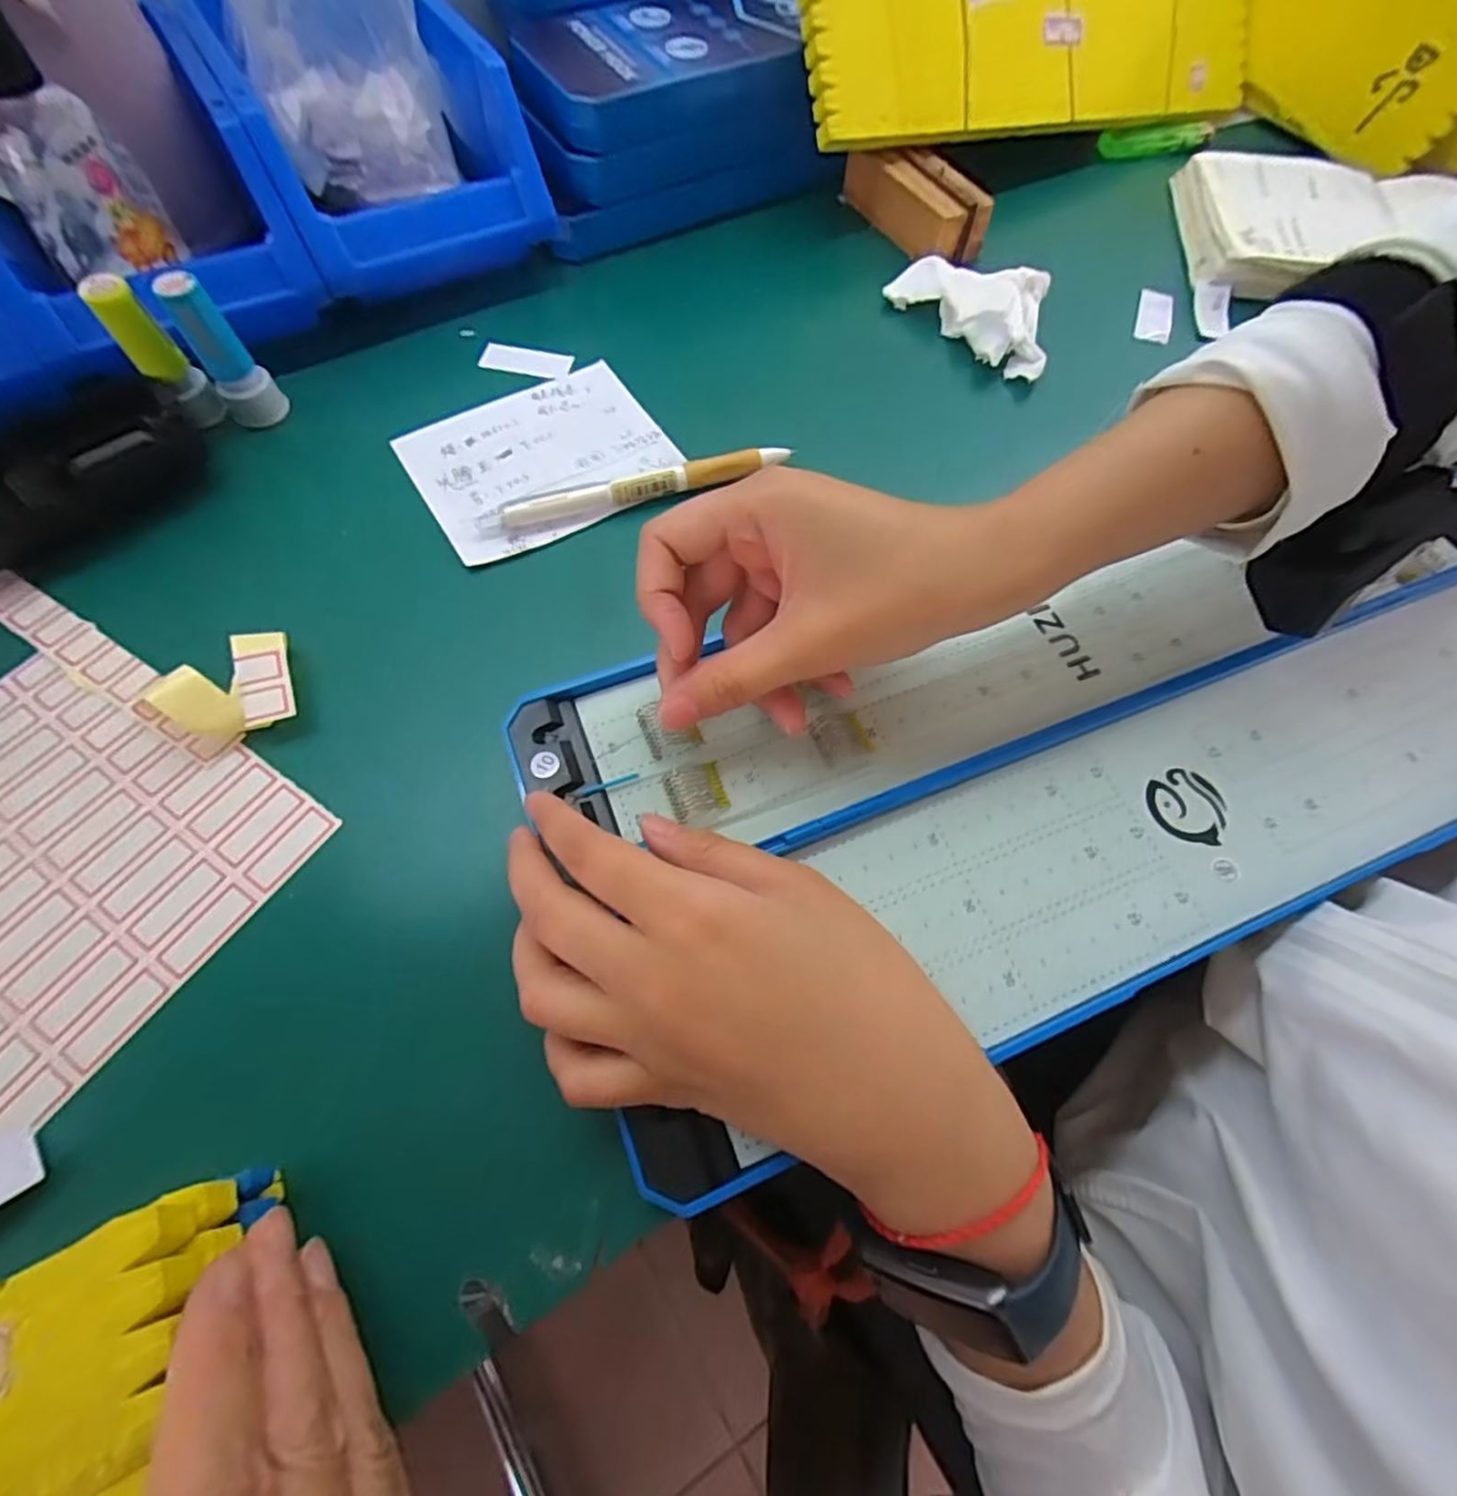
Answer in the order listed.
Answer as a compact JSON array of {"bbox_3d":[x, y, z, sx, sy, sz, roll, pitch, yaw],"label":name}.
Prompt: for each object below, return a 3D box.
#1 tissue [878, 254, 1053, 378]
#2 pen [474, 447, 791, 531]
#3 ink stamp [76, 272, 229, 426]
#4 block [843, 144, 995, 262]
[{"bbox_3d":[0.141,-0.242,0.361,0.059,0.020,0.098,-38,71,-17],"label":"tissue"},{"bbox_3d":[-0.041,-0.120,0.304,0.144,0.012,0.013,-14,65,-8],"label":"pen"},{"bbox_3d":[-0.251,-0.171,0.294,0.021,0.064,0.019,-41,71,-18],"label":"ink stamp"},{"bbox_3d":[0.111,-0.327,0.391,0.036,0.030,0.092,-31,69,-15],"label":"block"}]

